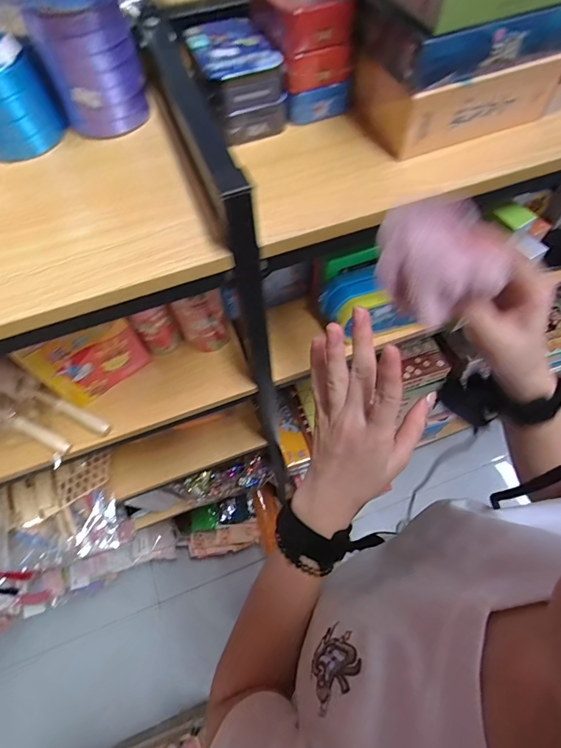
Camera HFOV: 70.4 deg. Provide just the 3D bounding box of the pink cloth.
[{"bbox_3d":[0.097,-0.078,0.260,0.060,0.044,0.075,-26,64,-11],"label":"pink cloth"}]

